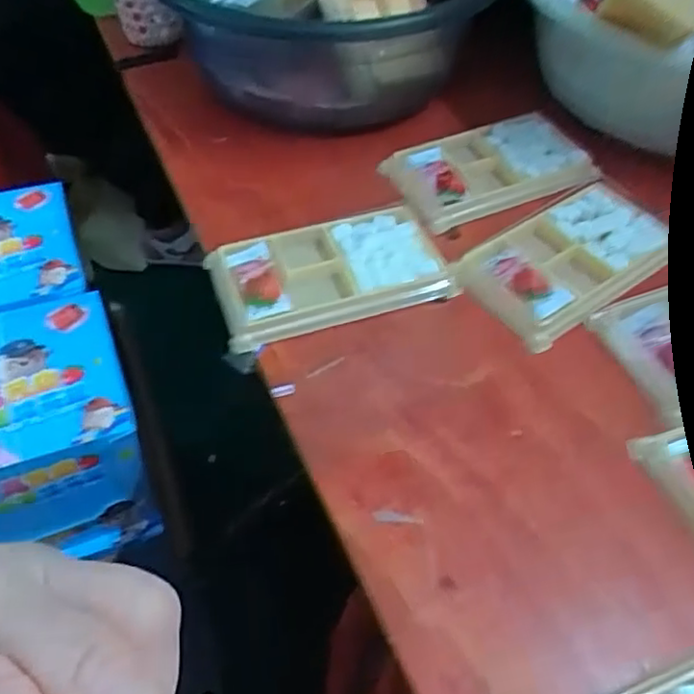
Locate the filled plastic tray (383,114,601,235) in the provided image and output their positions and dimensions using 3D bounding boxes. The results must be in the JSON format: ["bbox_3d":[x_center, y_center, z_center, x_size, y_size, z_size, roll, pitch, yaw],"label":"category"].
[{"bbox_3d":[0.100,-0.125,0.467,0.141,0.015,0.084,-17,54,-14],"label":"filled plastic tray"}]

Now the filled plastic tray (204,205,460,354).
[{"bbox_3d":[-0.012,-0.047,0.401,0.133,0.014,0.075,-14,54,-12],"label":"filled plastic tray"}]

